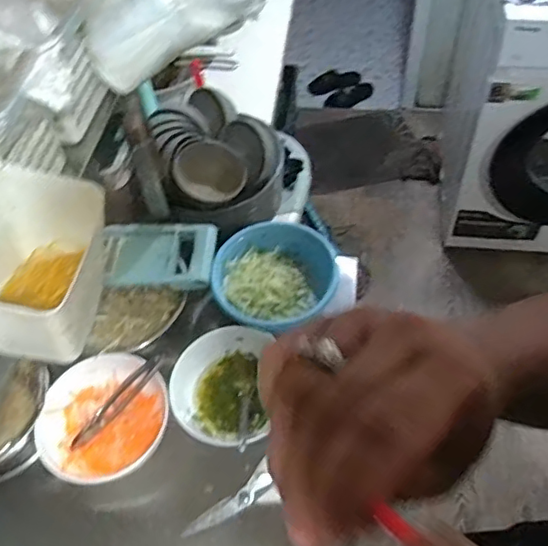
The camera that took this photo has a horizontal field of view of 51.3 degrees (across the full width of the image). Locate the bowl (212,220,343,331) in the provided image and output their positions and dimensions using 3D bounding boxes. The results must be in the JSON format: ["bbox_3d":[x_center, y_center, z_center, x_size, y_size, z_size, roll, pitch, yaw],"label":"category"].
[{"bbox_3d":[0.003,0.013,0.925,0.201,0.080,0.186,-2,55,3],"label":"bowl"}]

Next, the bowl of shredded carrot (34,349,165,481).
[{"bbox_3d":[-0.236,0.206,0.796,0.179,0.083,0.174,-2,55,3],"label":"bowl of shredded carrot"}]

